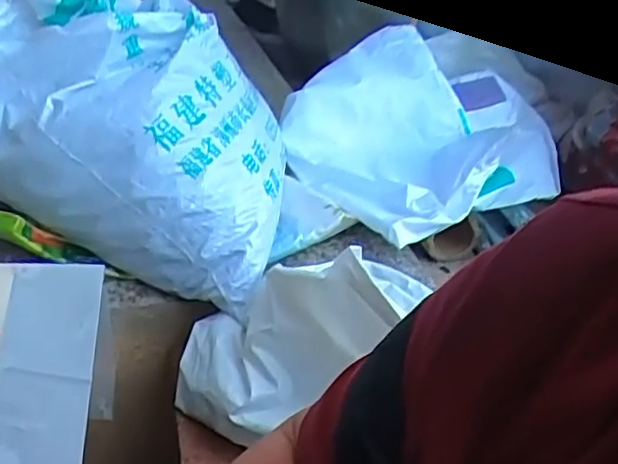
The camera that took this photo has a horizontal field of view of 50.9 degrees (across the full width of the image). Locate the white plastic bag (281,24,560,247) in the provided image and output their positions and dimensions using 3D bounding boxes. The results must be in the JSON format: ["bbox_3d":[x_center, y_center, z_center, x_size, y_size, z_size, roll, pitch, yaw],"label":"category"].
[{"bbox_3d":[0.170,-0.154,0.959,0.359,0.161,0.306,-17,35,-38],"label":"white plastic bag"}]

